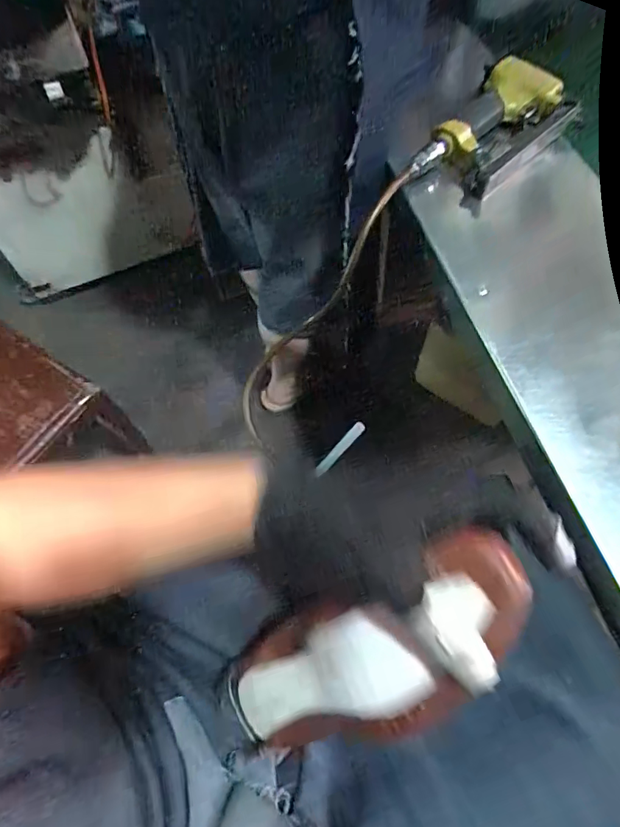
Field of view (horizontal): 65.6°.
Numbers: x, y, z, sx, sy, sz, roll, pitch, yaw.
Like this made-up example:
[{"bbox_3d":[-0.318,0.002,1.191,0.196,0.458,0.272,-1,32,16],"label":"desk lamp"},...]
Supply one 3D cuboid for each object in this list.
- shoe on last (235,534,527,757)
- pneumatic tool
[{"bbox_3d":[0.059,0.172,0.326,0.127,0.250,0.089,-4,54,-38],"label":"shoe on last"},{"bbox_3d":[0.244,-0.354,0.605,0.124,0.063,0.200,33,68,20],"label":"pneumatic tool"}]

